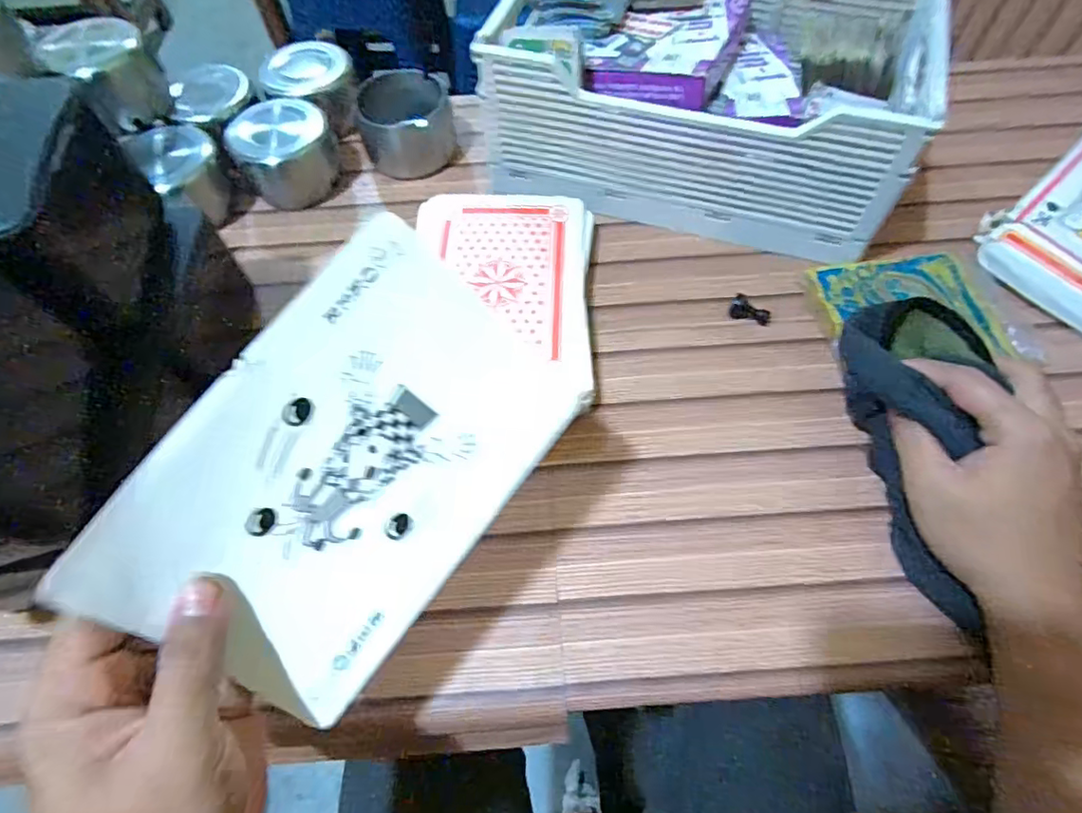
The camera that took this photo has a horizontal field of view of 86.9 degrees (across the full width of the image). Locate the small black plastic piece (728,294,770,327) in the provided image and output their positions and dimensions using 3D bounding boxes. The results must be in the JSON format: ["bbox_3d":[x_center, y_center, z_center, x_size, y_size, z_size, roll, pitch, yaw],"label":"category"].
[{"bbox_3d":[0.152,-0.069,0.414,0.028,0.011,0.014,24,66,15],"label":"small black plastic piece"}]

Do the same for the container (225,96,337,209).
[{"bbox_3d":[-0.211,-0.212,0.476,0.075,0.054,0.068,-32,65,-13],"label":"container"}]

